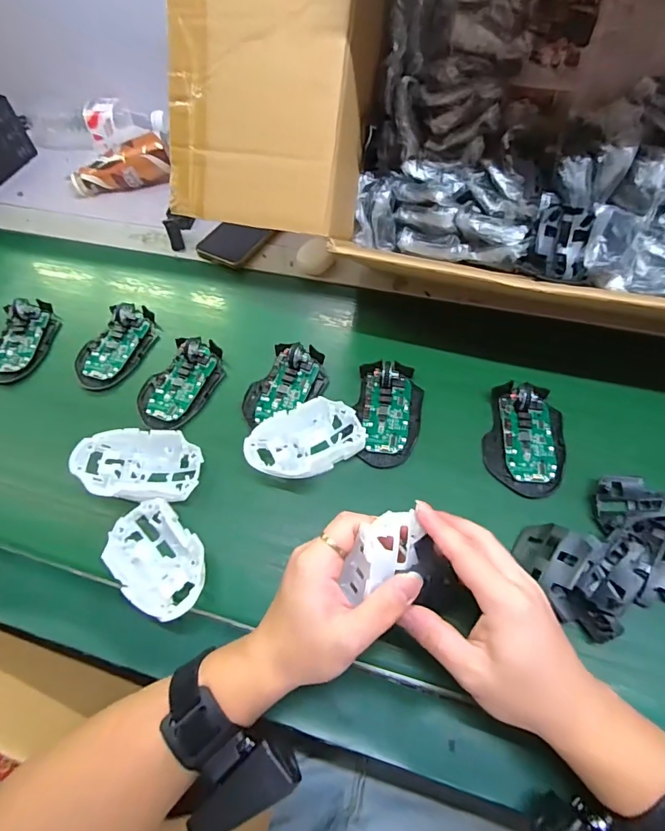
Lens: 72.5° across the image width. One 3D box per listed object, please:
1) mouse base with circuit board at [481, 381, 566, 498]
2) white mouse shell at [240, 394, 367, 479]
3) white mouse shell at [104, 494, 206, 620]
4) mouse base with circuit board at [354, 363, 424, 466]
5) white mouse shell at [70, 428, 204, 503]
[{"bbox_3d":[0.188,0.019,0.437,0.072,0.032,0.112,13,60,11],"label":"mouse base with circuit board"},{"bbox_3d":[-0.026,0.023,0.437,0.111,0.029,0.070,-30,61,-15],"label":"white mouse shell"},{"bbox_3d":[-0.151,0.125,0.395,0.068,0.030,0.113,-40,64,-20],"label":"white mouse shell"},{"bbox_3d":[0.056,-0.005,0.458,0.066,0.034,0.110,8,59,8],"label":"mouse base with circuit board"},{"bbox_3d":[-0.188,0.049,0.441,0.115,0.034,0.070,3,66,-9],"label":"white mouse shell"}]

